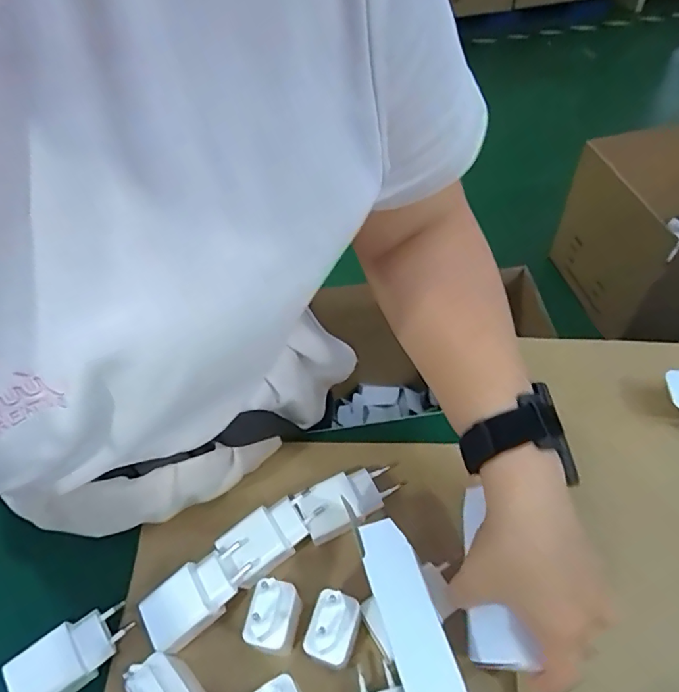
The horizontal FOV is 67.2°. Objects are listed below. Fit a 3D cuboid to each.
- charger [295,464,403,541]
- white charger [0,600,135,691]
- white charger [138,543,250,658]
[{"bbox_3d":[0.009,0.125,0.409,0.079,0.032,0.036,-23,54,-13],"label":"charger"},{"bbox_3d":[-0.185,0.214,0.353,0.075,0.022,0.043,-35,57,-21],"label":"white charger"},{"bbox_3d":[-0.100,0.179,0.365,0.075,0.038,0.040,-32,56,-19],"label":"white charger"}]

